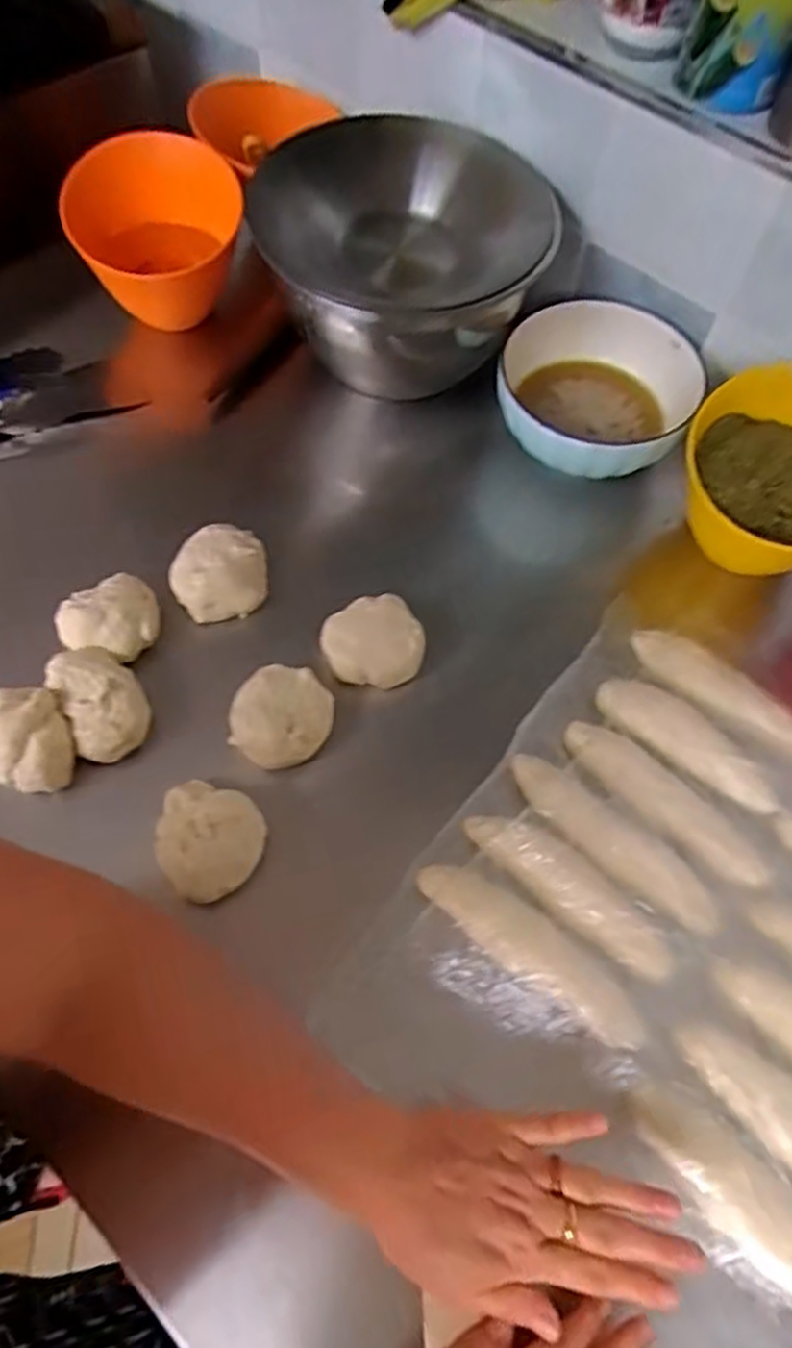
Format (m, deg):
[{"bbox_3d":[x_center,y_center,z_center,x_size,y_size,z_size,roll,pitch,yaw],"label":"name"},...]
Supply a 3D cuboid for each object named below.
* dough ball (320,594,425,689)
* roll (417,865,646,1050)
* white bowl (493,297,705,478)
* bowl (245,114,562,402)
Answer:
[{"bbox_3d":[-0.018,-0.028,0.610,0.082,0.032,0.066,13,63,4],"label":"dough ball"},{"bbox_3d":[0.088,0.179,0.508,0.164,0.018,0.038,35,66,14],"label":"roll"},{"bbox_3d":[0.176,-0.250,0.697,0.168,0.070,0.172,1,63,-2],"label":"white bowl"},{"bbox_3d":[0.000,-0.404,0.741,0.238,0.152,0.264,-20,66,-13],"label":"bowl"}]

